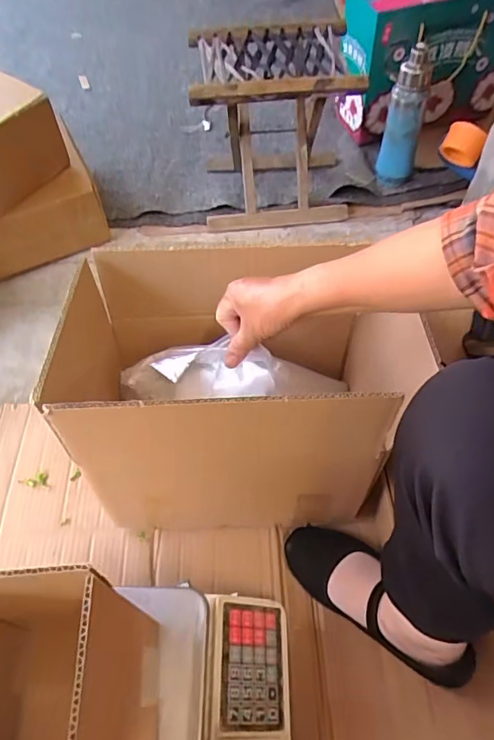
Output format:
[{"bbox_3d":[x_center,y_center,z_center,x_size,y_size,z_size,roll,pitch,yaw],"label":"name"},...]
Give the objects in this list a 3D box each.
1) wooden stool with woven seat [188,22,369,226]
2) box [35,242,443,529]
[{"bbox_3d":[0.051,-0.455,0.949,0.279,0.296,0.221,2,55,2],"label":"wooden stool with woven seat"},{"bbox_3d":[-0.005,0.026,0.596,0.344,0.281,0.226,-2,55,-1],"label":"box"}]

